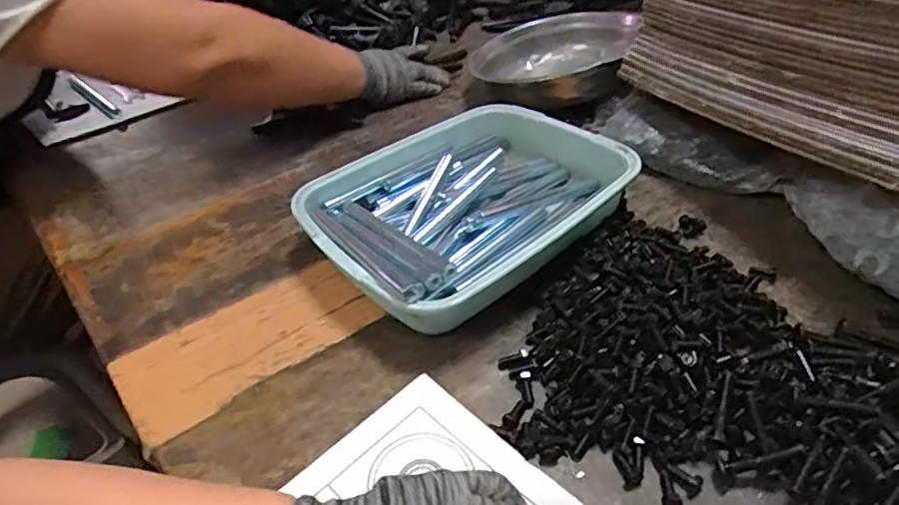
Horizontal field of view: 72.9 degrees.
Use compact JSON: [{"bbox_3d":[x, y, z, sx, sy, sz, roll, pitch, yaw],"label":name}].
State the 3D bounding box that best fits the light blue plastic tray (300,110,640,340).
[{"bbox_3d":[0.023,-0.050,0.615,0.329,0.071,0.235,-32,48,-30],"label":"light blue plastic tray"}]

